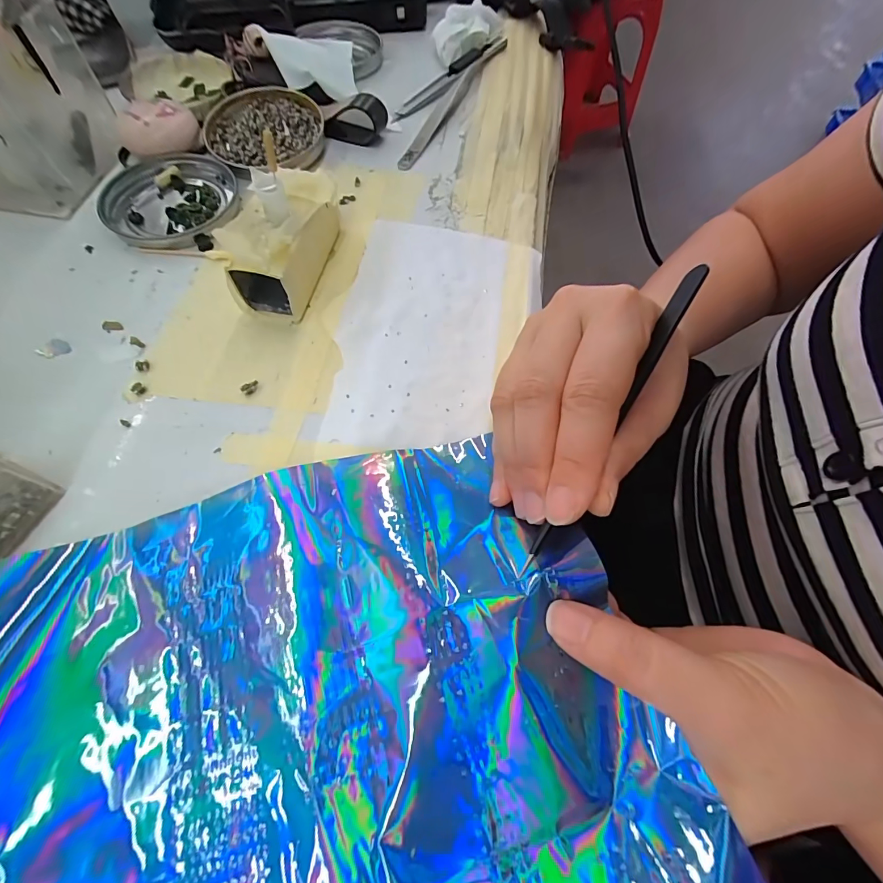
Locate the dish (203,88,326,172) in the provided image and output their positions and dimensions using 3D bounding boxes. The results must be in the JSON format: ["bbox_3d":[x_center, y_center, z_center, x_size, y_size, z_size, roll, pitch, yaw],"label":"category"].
[{"bbox_3d":[-0.123,-0.217,0.280,0.077,0.015,0.074,-11,65,-6],"label":"dish"}]

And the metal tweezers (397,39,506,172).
[{"bbox_3d":[0.010,-0.264,0.309,0.014,0.010,0.174,24,67,10],"label":"metal tweezers"}]

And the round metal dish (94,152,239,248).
[{"bbox_3d":[-0.172,-0.151,0.252,0.075,0.009,0.078,1,65,-1],"label":"round metal dish"}]

